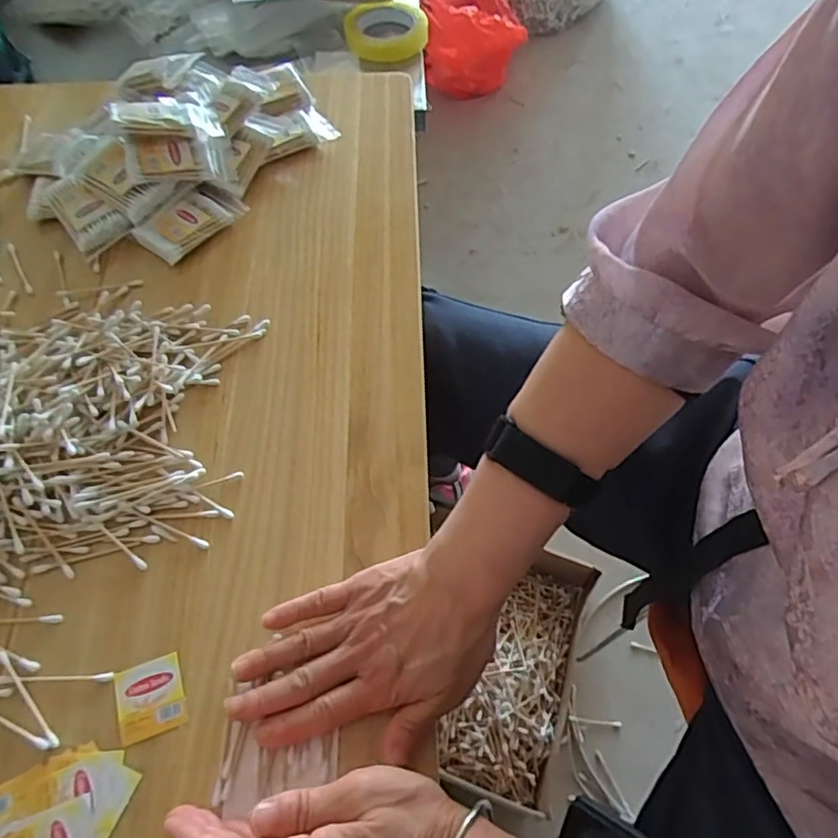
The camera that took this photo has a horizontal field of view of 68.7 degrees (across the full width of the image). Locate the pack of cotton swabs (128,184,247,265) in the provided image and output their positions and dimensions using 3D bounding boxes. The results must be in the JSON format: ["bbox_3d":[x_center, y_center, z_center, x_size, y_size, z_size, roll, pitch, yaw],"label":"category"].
[{"bbox_3d":[-0.215,-0.186,0.578,0.054,0.027,0.093,37,68,19],"label":"pack of cotton swabs"}]

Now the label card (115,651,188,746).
[{"bbox_3d":[-0.168,0.173,0.382,0.040,0.004,0.043,-18,63,-9],"label":"label card"}]

